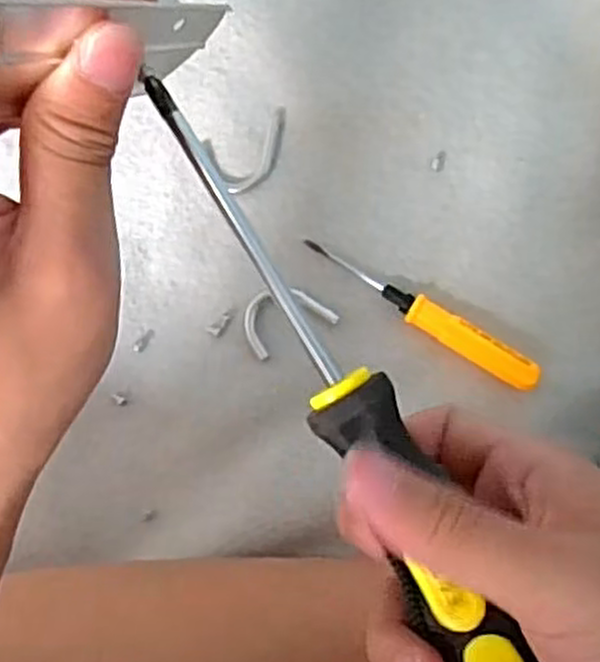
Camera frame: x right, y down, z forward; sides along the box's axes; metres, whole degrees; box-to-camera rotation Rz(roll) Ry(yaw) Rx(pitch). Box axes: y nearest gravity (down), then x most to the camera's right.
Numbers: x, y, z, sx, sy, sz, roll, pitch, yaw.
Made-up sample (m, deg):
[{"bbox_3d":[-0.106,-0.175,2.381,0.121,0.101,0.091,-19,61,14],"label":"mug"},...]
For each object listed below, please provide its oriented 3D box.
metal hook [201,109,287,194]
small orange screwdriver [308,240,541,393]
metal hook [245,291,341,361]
[{"bbox_3d":[-0.023,-0.089,0.391,0.044,0.006,0.033,-22,83,-1],"label":"metal hook"},{"bbox_3d":[0.058,-0.009,0.373,0.125,0.009,0.016,31,85,5],"label":"small orange screwdriver"},{"bbox_3d":[-0.007,-0.008,0.381,0.044,0.004,0.030,-27,83,-1],"label":"metal hook"}]

